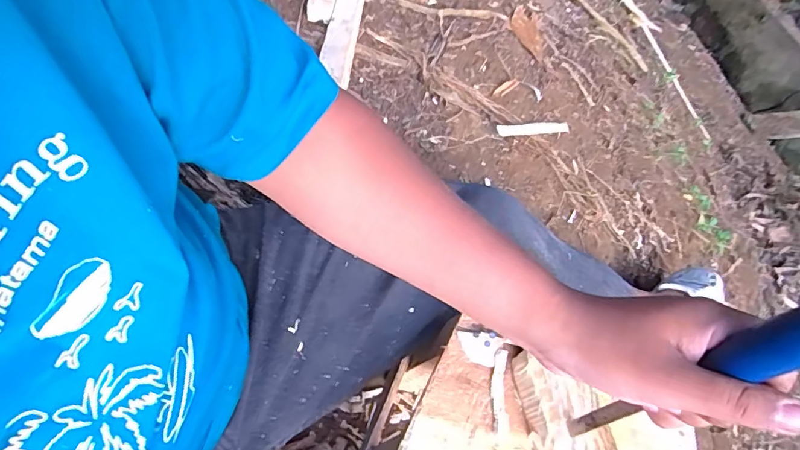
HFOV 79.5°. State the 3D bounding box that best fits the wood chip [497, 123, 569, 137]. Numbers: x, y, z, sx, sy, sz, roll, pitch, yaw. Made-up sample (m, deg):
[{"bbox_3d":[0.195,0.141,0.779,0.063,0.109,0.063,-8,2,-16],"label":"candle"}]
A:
[{"bbox_3d":[0.248,-0.177,0.890,0.160,0.004,0.023,-8,75,-25],"label":"wood chip"}]

